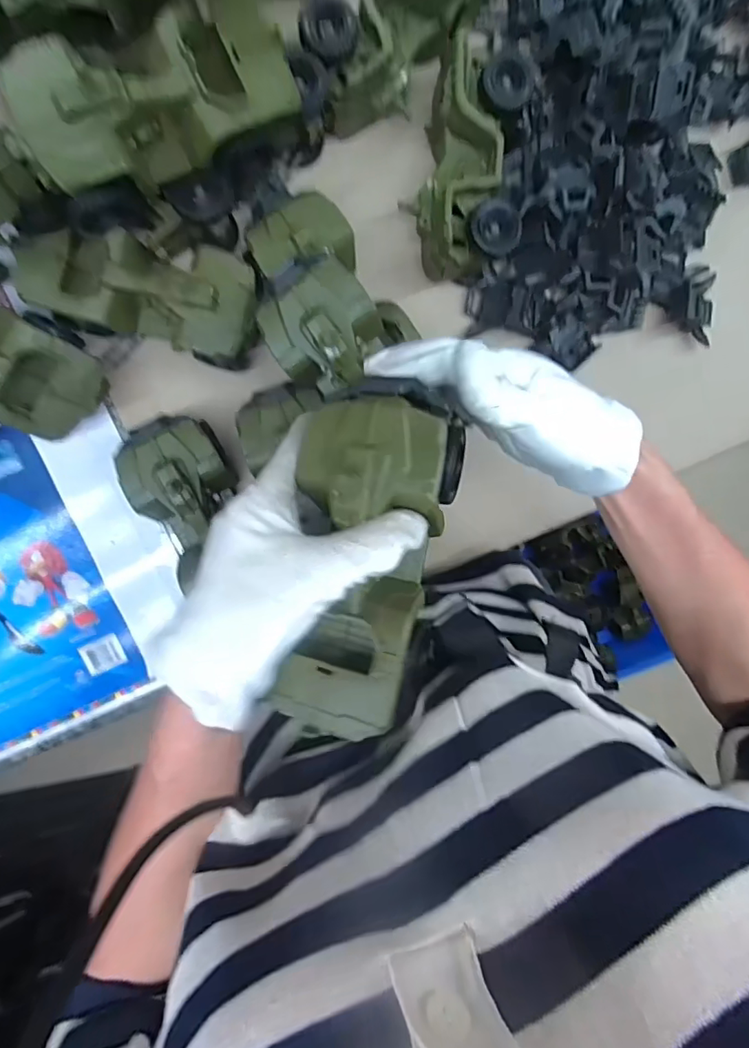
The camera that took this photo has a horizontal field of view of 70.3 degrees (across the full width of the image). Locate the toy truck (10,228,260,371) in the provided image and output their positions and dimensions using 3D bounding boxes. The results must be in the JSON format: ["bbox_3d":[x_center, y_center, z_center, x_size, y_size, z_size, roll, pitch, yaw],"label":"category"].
[{"bbox_3d":[-0.180,-0.185,0.425,0.173,0.064,0.081,14,93,-9],"label":"toy truck"}]

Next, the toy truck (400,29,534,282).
[{"bbox_3d":[0.080,-0.309,0.458,0.089,0.075,0.187,9,94,-8],"label":"toy truck"}]

